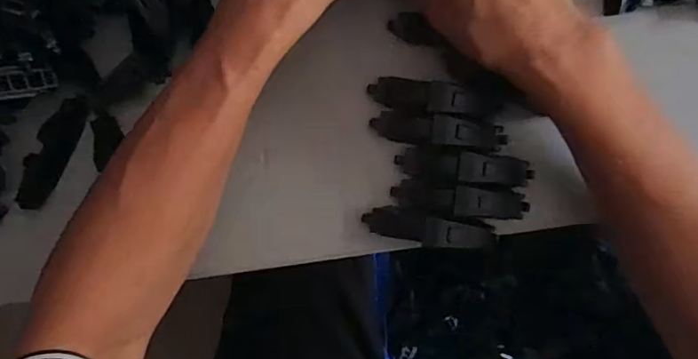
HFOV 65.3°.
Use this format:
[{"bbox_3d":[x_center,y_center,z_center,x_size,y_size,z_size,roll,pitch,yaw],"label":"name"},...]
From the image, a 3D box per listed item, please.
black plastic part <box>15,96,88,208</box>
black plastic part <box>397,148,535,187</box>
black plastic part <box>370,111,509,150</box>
[{"bbox_3d":[-0.196,-0.018,0.357,0.022,0.010,0.077,29,93,4],"label":"black plastic part"},{"bbox_3d":[0.070,-0.007,0.329,0.081,0.017,0.020,5,92,5],"label":"black plastic part"},{"bbox_3d":[0.055,-0.030,0.329,0.081,0.015,0.019,5,92,5],"label":"black plastic part"}]

